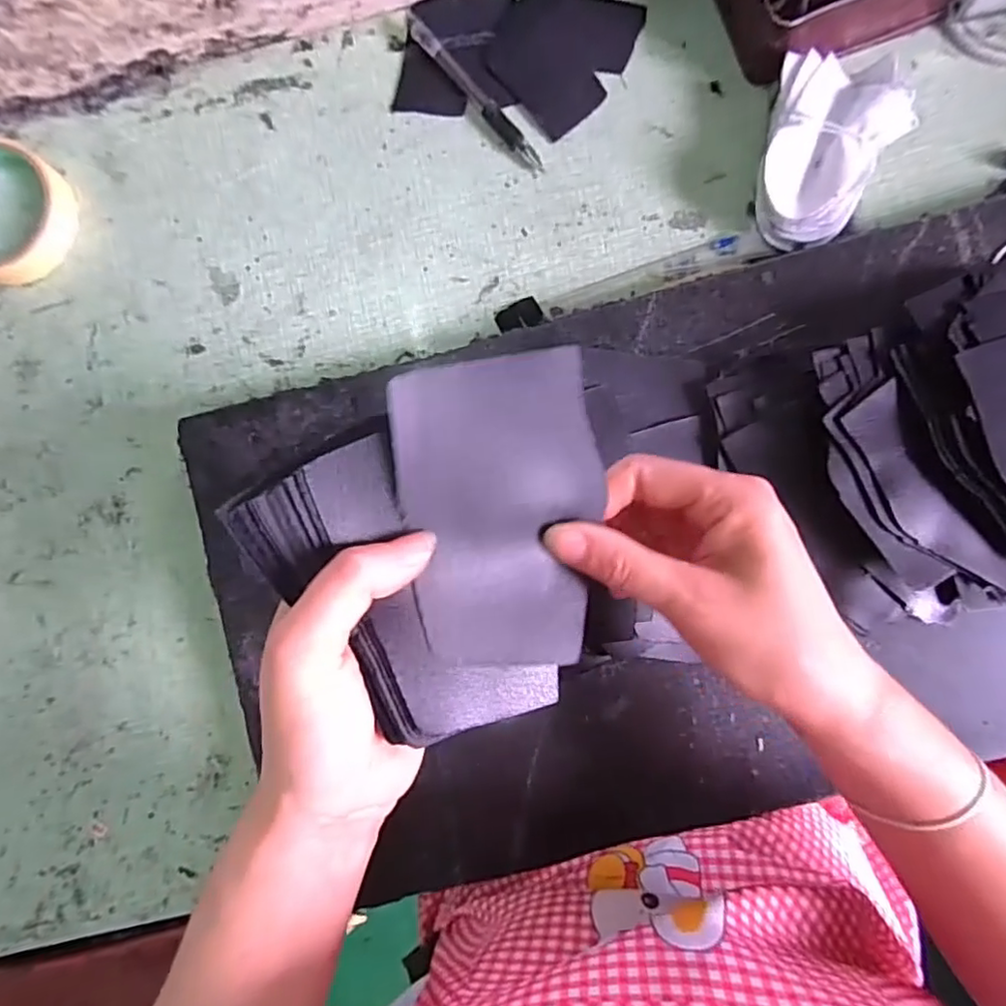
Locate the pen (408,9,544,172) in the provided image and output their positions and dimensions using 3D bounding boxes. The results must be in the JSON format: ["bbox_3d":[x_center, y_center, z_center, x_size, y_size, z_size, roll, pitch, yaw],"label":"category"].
[{"bbox_3d":[-0.019,-0.256,0.386,0.013,0.010,0.126,-38,86,1],"label":"pen"}]

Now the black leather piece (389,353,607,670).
[{"bbox_3d":[0.002,0.005,0.227,0.073,0.010,0.113,-12,105,-16],"label":"black leather piece"}]

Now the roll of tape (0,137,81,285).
[{"bbox_3d":[-0.321,-0.183,0.389,0.088,0.024,0.083,0,87,3],"label":"roll of tape"}]

